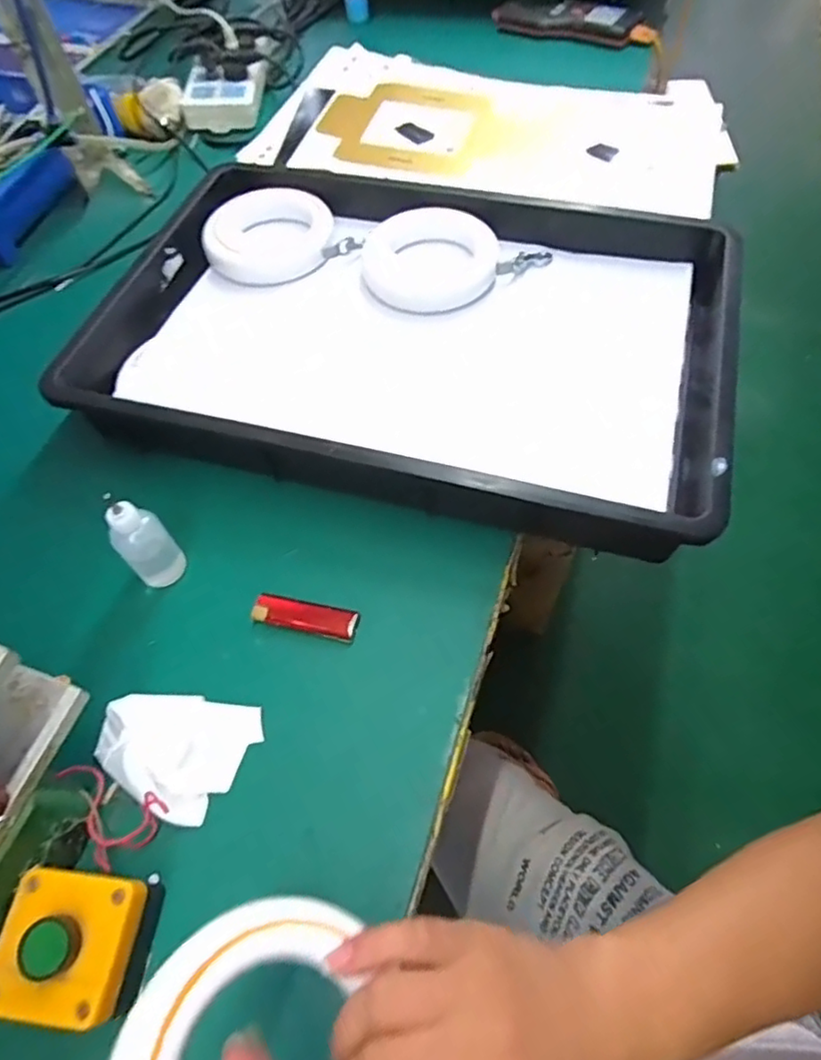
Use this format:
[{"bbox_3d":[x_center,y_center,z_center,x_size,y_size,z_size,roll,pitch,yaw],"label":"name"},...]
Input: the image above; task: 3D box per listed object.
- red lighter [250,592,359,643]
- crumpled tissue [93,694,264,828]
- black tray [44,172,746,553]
[{"bbox_3d":[-0.079,0.065,0.471,0.081,0.008,0.024,12,61,9],"label":"red lighter"},{"bbox_3d":[-0.165,0.141,0.431,0.101,0.024,0.083,28,64,17],"label":"crumpled tissue"},{"bbox_3d":[0.001,-0.190,0.575,0.545,0.063,0.361,13,61,10],"label":"black tray"}]

